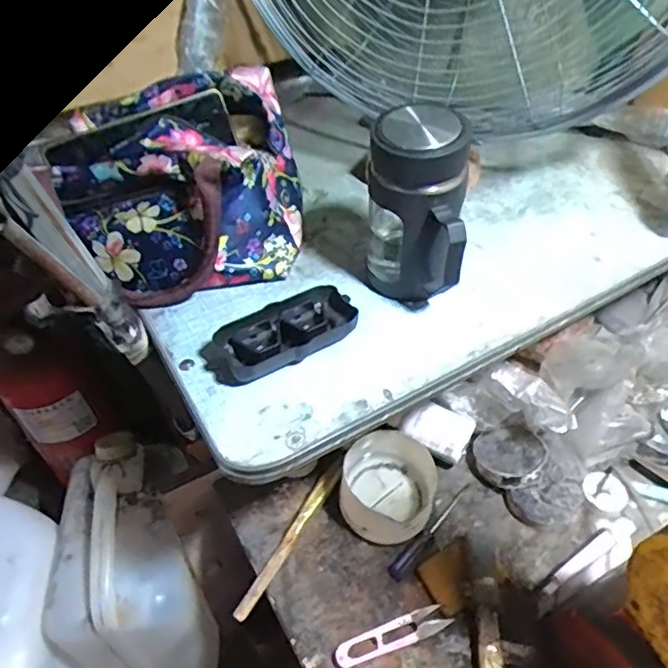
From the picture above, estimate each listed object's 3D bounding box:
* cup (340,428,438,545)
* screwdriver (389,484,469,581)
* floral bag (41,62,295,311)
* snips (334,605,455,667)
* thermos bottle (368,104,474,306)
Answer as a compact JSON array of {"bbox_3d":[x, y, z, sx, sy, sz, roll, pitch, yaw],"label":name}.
[{"bbox_3d":[0.053,0.148,0.552,0.087,0.058,0.095,-1,46,1],"label":"cup"},{"bbox_3d":[0.096,0.187,0.543,0.119,0.011,0.015,-36,55,-28],"label":"screwdriver"},{"bbox_3d":[-0.136,-0.141,0.528,0.194,0.127,0.190,-8,46,-6],"label":"floral bag"},{"bbox_3d":[0.049,0.256,0.482,0.101,0.011,0.022,-16,48,-13],"label":"snips"},{"bbox_3d":[0.065,-0.091,0.460,0.075,0.156,0.081,3,46,5],"label":"thermos bottle"}]

